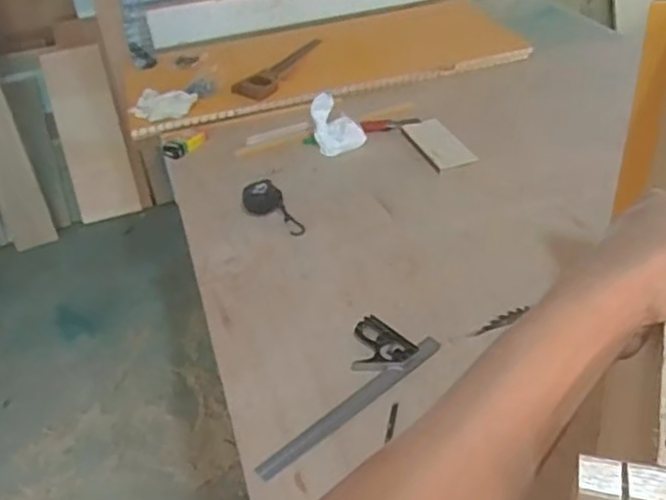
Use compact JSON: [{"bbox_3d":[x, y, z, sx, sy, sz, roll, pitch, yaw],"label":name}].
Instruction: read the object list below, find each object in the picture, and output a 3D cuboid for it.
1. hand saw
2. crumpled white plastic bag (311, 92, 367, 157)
[{"bbox_3d":[-0.112,-0.437,1.641,0.084,0.033,0.325,19,44,30],"label":"hand saw"},{"bbox_3d":[0.012,-0.256,1.384,0.107,0.097,0.092,-8,38,-1],"label":"crumpled white plastic bag"}]

